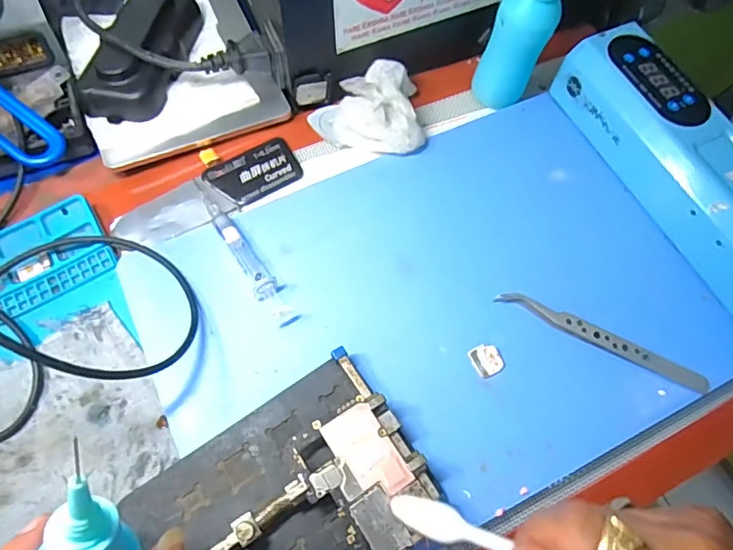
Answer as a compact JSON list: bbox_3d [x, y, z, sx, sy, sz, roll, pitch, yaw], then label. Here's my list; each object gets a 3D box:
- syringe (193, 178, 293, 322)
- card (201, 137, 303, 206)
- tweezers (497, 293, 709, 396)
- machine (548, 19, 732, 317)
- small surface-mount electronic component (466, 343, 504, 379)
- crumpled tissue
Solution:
[{"bbox_3d":[-0.073,-0.019,0.297,0.013,0.013,0.105,-29,70,-15],"label":"syringe"},{"bbox_3d":[-0.070,-0.064,0.327,0.055,0.004,0.035,-28,78,-12],"label":"card"},{"bbox_3d":[0.129,0.035,0.284,0.118,0.007,0.012,25,67,9],"label":"tweezers"},{"bbox_3d":[0.193,-0.058,0.305,0.048,0.054,0.204,-24,68,-13],"label":"machine"},{"bbox_3d":[0.064,0.045,0.279,0.015,0.004,0.016,-25,69,-13],"label":"small surface-mount electronic component"},{"bbox_3d":[0.000,-0.104,0.331,0.067,0.024,0.060,-5,66,-5],"label":"crumpled tissue"}]

